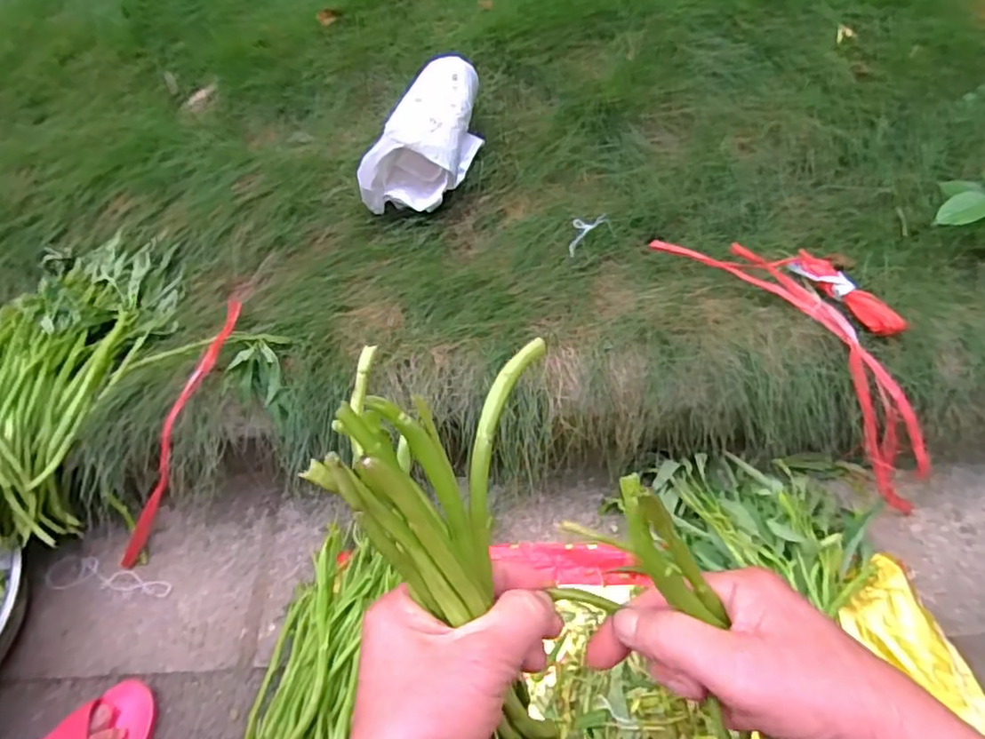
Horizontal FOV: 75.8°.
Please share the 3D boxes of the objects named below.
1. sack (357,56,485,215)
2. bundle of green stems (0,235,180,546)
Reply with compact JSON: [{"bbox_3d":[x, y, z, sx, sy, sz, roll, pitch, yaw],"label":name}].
[{"bbox_3d":[-0.092,-0.381,1.038,0.131,0.126,0.297,15,60,14],"label":"sack"},{"bbox_3d":[-0.594,-0.020,0.868,0.237,0.110,0.508,-7,57,1],"label":"bundle of green stems"}]

